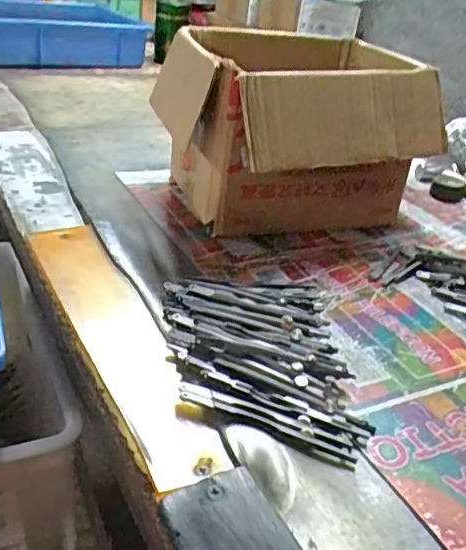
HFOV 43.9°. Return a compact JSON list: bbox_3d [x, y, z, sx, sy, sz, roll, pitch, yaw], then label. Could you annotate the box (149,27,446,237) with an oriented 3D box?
[{"bbox_3d":[0.053,-0.136,0.564,0.204,0.154,0.199,-8,34,-25],"label":"box"}]

